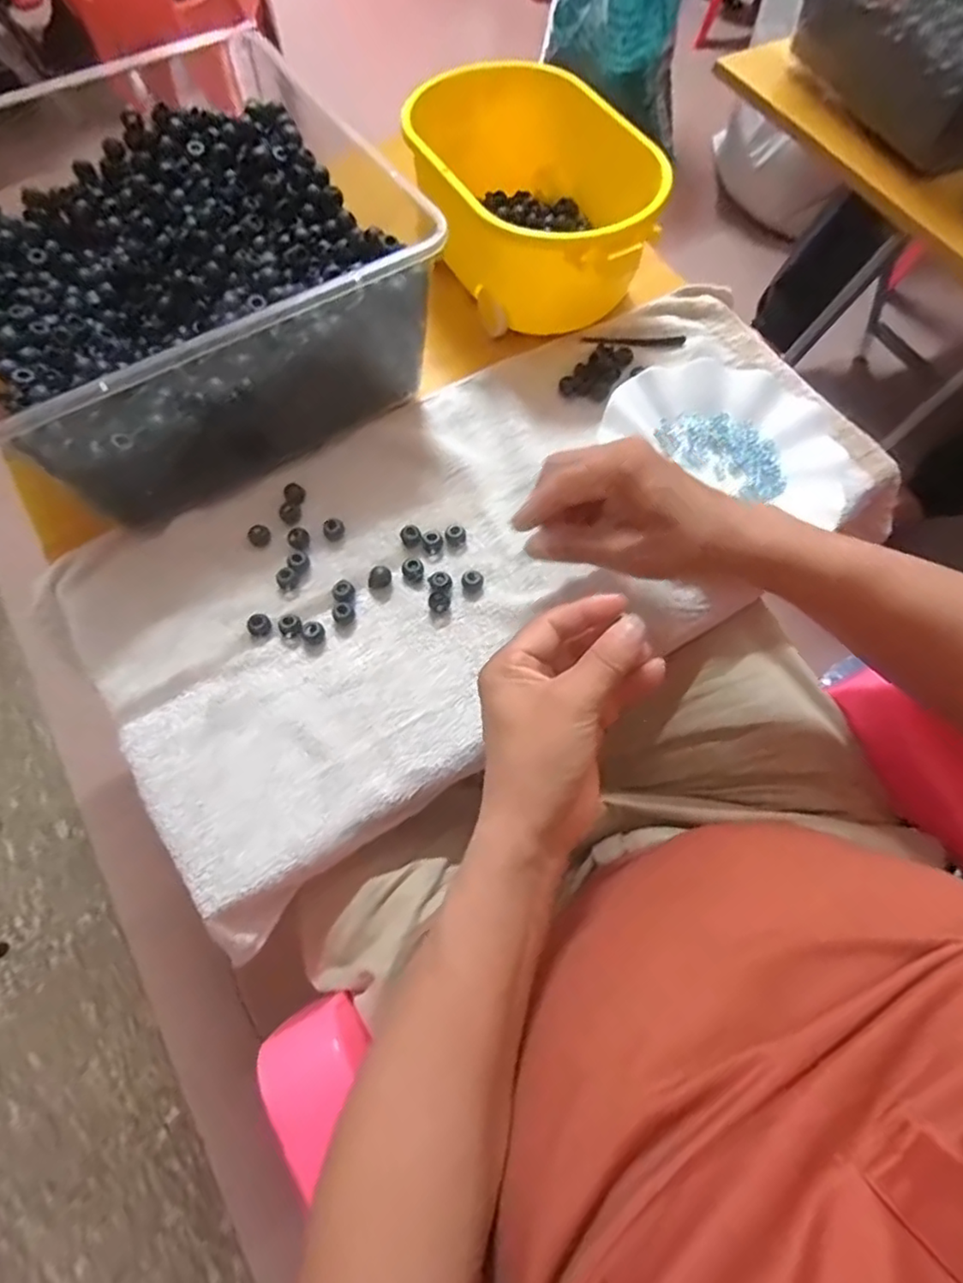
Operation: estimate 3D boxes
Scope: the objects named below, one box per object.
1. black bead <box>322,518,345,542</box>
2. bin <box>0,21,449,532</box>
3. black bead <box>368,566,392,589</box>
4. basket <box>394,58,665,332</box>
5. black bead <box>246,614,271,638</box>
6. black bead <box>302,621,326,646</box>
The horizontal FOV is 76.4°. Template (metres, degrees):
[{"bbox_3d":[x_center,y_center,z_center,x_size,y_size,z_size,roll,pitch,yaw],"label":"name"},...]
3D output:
[{"bbox_3d":[-0.110,-0.084,0.454,0.015,0.012,0.016,1,66,-1],"label":"black bead"},{"bbox_3d":[-0.226,-0.255,0.453,0.282,0.138,0.284,-31,71,-14],"label":"bin"},{"bbox_3d":[-0.073,-0.045,0.437,0.016,0.015,0.012,4,66,0],"label":"black bead"},{"bbox_3d":[0.046,-0.375,0.529,0.184,0.102,0.258,-10,67,-6],"label":"basket"},{"bbox_3d":[-0.154,-0.011,0.422,0.015,0.013,0.013,-17,68,-9],"label":"black bead"},{"bbox_3d":[-0.116,-0.006,0.421,0.014,0.010,0.015,1,66,-1],"label":"black bead"}]

